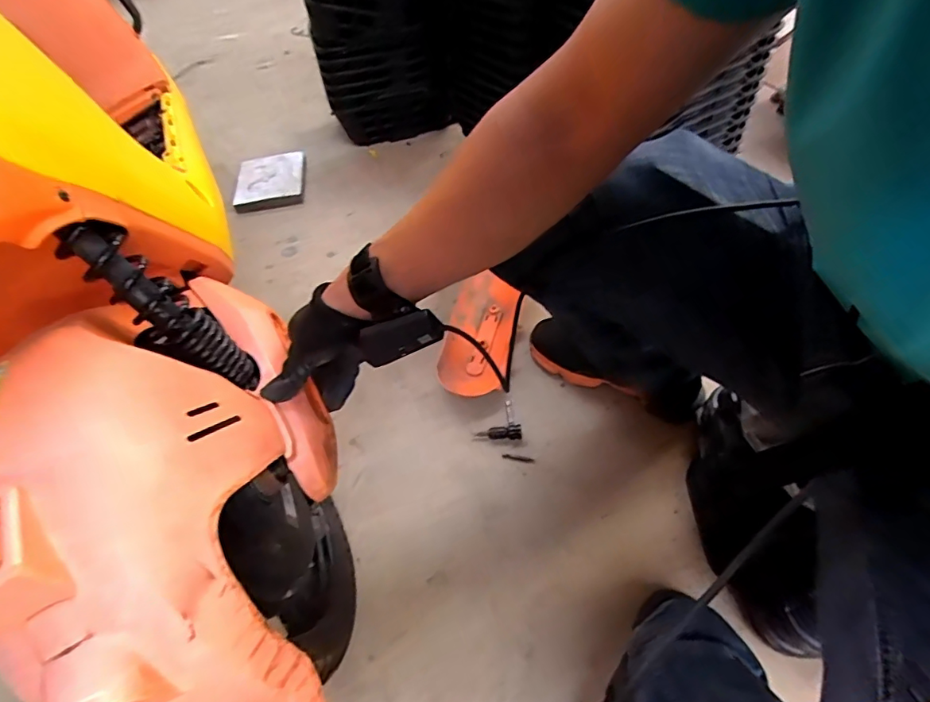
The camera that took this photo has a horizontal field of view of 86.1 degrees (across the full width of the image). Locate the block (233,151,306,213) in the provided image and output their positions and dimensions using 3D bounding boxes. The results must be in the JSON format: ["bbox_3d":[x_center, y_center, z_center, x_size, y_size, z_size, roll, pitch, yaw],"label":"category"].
[{"bbox_3d":[-0.480,-0.420,1.221,0.172,0.027,0.198,-13,52,-4],"label":"block"}]

